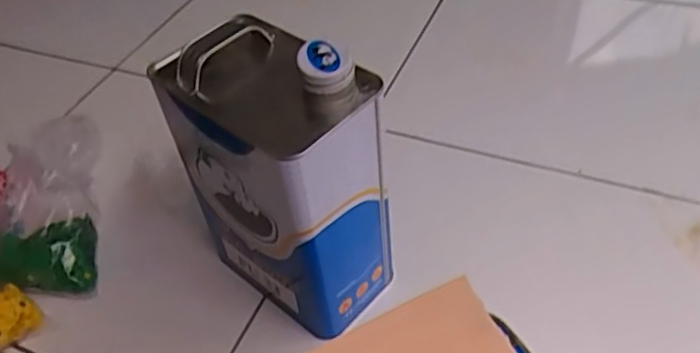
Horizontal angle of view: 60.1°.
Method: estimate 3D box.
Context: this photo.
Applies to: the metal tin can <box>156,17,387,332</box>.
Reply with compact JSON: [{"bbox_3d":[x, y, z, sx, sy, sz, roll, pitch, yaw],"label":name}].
[{"bbox_3d":[-0.059,-0.001,0.524,0.164,0.246,0.104,34,58,31],"label":"metal tin can"}]

